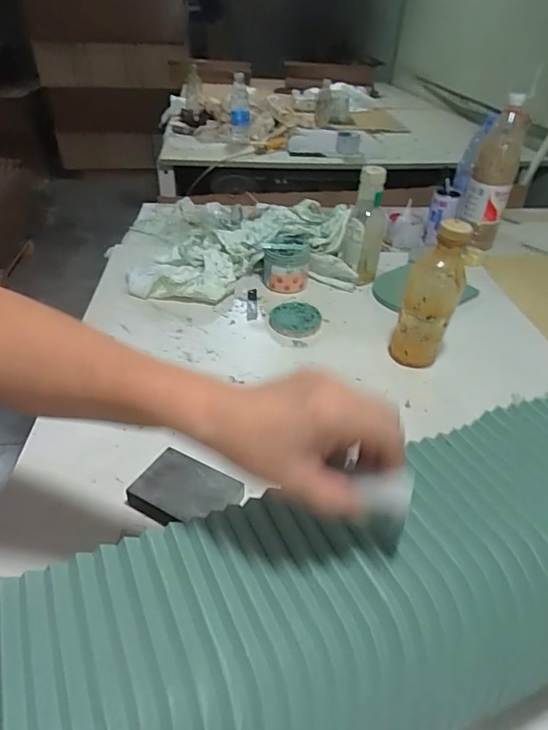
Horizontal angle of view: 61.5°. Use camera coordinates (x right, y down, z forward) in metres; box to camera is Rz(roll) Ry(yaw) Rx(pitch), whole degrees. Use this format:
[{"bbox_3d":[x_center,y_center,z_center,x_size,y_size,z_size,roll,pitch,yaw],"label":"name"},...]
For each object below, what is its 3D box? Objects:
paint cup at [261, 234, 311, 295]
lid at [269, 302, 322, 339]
[{"bbox_3d":[0.022,-0.182,0.842,0.083,0.080,0.079,1,39,-1],"label":"paint cup"},{"bbox_3d":[0.034,-0.074,0.756,0.085,0.023,0.086,1,39,-1],"label":"lid"}]

